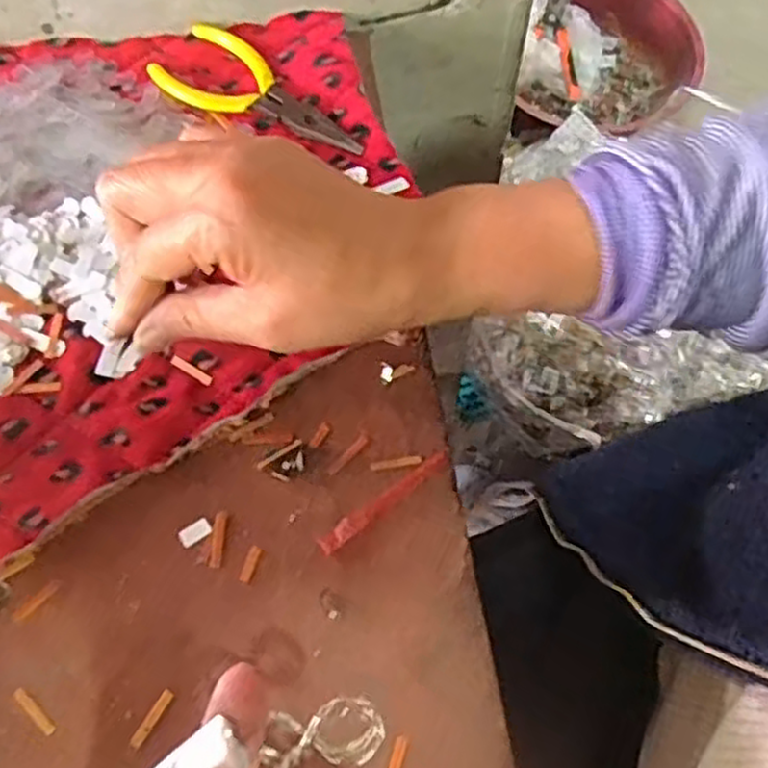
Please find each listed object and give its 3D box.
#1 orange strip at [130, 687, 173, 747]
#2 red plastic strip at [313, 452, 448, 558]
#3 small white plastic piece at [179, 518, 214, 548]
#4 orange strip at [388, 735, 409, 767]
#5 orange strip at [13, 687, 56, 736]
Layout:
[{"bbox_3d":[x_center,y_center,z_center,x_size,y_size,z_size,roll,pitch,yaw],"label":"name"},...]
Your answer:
[{"bbox_3d":[-0.089,0.128,0.291,0.005,0.004,0.023,29,71,12],"label":"orange strip"},{"bbox_3d":[0.001,0.049,0.320,0.065,0.004,0.008,-36,72,-13],"label":"red plastic strip"},{"bbox_3d":[-0.079,0.062,0.317,0.013,0.004,0.008,-32,71,-12],"label":"small white plastic piece"},{"bbox_3d":[0.004,0.142,0.282,0.005,0.004,0.022,16,69,7],"label":"orange strip"},{"bbox_3d":[-0.134,0.126,0.291,0.022,0.004,0.005,40,67,14],"label":"orange strip"}]

